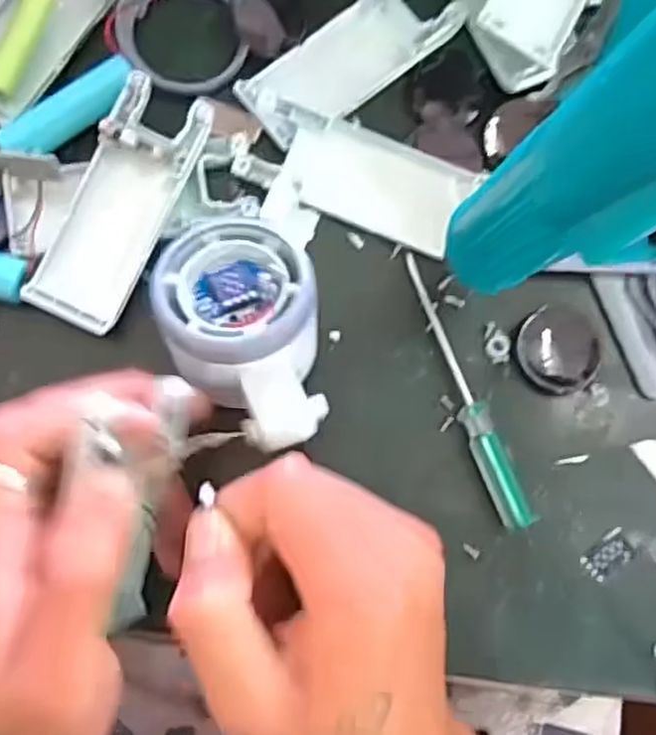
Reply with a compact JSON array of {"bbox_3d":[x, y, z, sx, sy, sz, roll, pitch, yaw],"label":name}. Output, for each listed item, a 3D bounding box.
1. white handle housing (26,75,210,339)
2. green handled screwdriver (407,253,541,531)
[{"bbox_3d":[-0.088,-0.068,0.306,0.038,0.019,0.105,25,81,3],"label":"white handle housing"},{"bbox_3d":[0.057,0.009,0.307,0.013,0.008,0.122,-21,81,-5],"label":"green handled screwdriver"}]

